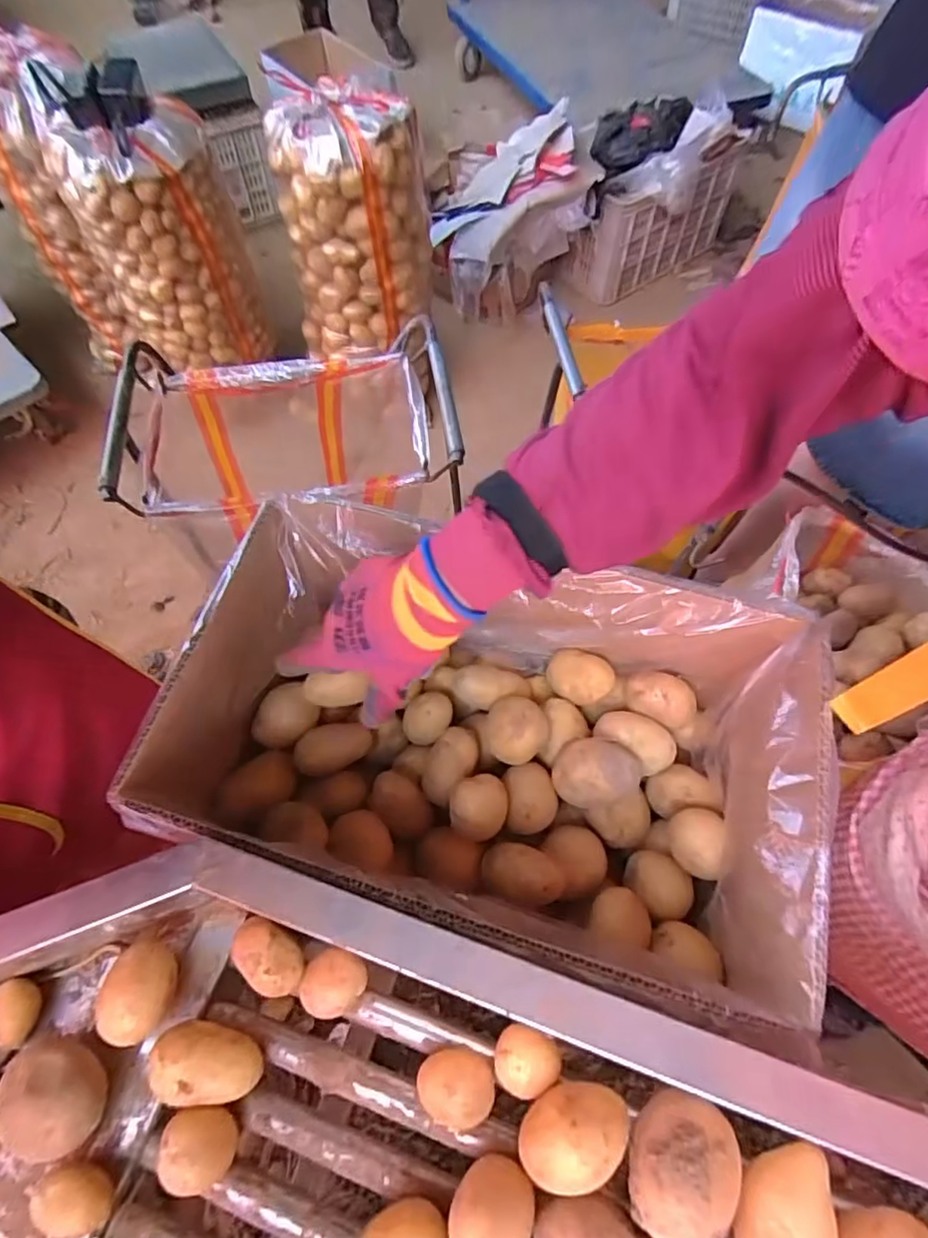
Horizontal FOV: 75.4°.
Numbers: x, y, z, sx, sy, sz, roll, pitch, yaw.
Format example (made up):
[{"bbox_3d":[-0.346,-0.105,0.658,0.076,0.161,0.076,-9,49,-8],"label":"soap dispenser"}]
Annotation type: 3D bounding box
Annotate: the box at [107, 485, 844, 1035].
[{"bbox_3d":[0.015,0.087,0.446,0.406,0.154,0.238,15,62,7],"label":"box"}]

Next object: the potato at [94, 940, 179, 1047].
[{"bbox_3d":[-0.174,0.204,0.328,0.031,0.039,0.046,15,62,7],"label":"potato"}]

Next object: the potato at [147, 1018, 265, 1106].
[{"bbox_3d":[-0.134,0.231,0.314,0.054,0.023,0.034,18,64,-24],"label":"potato"}]

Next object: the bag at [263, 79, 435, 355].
[{"bbox_3d":[-0.226,-0.774,1.237,0.253,0.456,0.192,24,64,11],"label":"bag"}]

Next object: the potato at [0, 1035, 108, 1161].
[{"bbox_3d":[-0.209,0.244,0.308,0.050,0.039,0.046,1,62,-1],"label":"potato"}]

